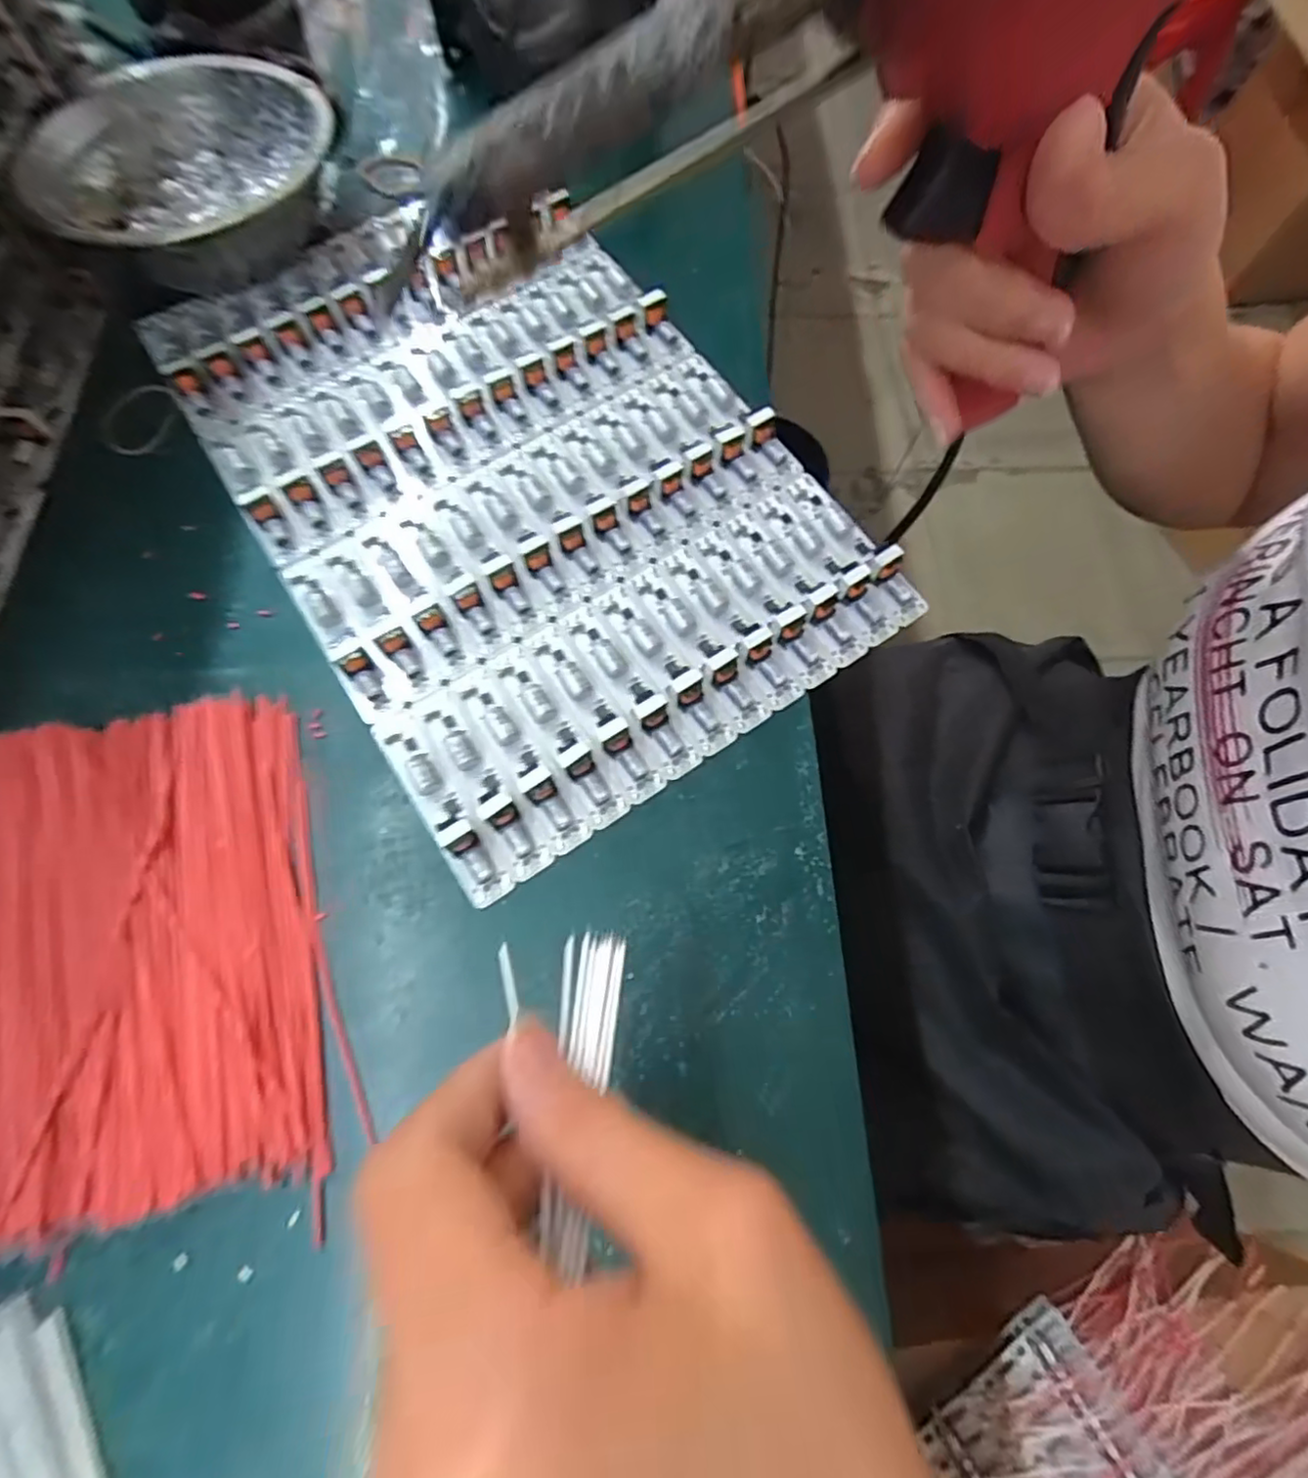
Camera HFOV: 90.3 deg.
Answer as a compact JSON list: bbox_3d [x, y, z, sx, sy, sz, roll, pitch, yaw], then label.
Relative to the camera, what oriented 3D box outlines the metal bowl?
[{"bbox_3d":[-0.221,-0.258,0.301,0.137,0.039,0.137,0,70,0],"label":"metal bowl"}]

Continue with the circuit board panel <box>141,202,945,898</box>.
[{"bbox_3d":[-0.063,-0.115,0.262,0.189,0.018,0.298,-33,74,-12],"label":"circuit board panel"}]

